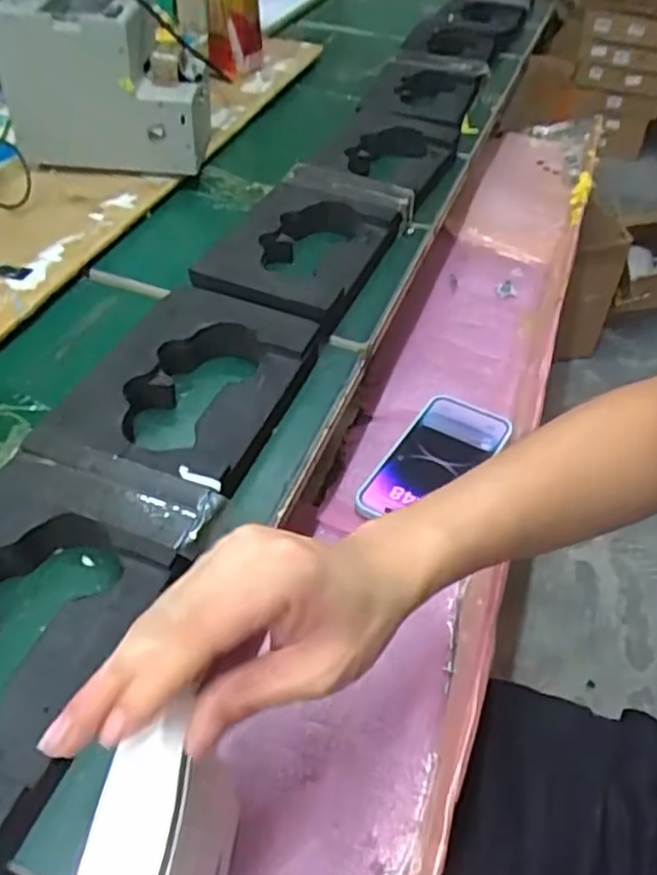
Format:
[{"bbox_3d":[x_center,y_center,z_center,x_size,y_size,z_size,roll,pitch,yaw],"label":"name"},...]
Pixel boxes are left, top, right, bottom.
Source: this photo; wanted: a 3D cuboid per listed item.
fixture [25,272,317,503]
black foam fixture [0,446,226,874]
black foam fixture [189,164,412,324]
[{"bbox_3d":[-0.097,-0.037,0.479,0.132,0.037,0.204,16,50,10],"label":"fixture"},{"bbox_3d":[-0.163,0.093,0.351,0.140,0.038,0.208,17,50,11],"label":"black foam fixture"},{"bbox_3d":[-0.019,-0.180,0.621,0.128,0.037,0.232,19,51,13],"label":"black foam fixture"}]

